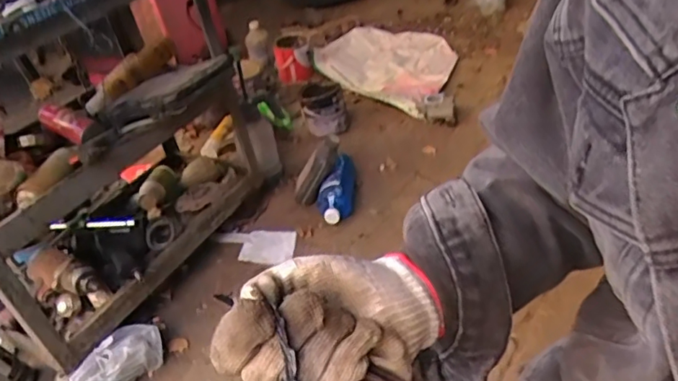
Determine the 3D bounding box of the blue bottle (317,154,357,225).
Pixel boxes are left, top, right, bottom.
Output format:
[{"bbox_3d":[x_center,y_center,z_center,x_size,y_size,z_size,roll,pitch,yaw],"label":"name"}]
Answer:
[{"bbox_3d":[-0.005,-0.013,1.535,0.094,0.094,0.270,-3,36,11],"label":"blue bottle"}]

